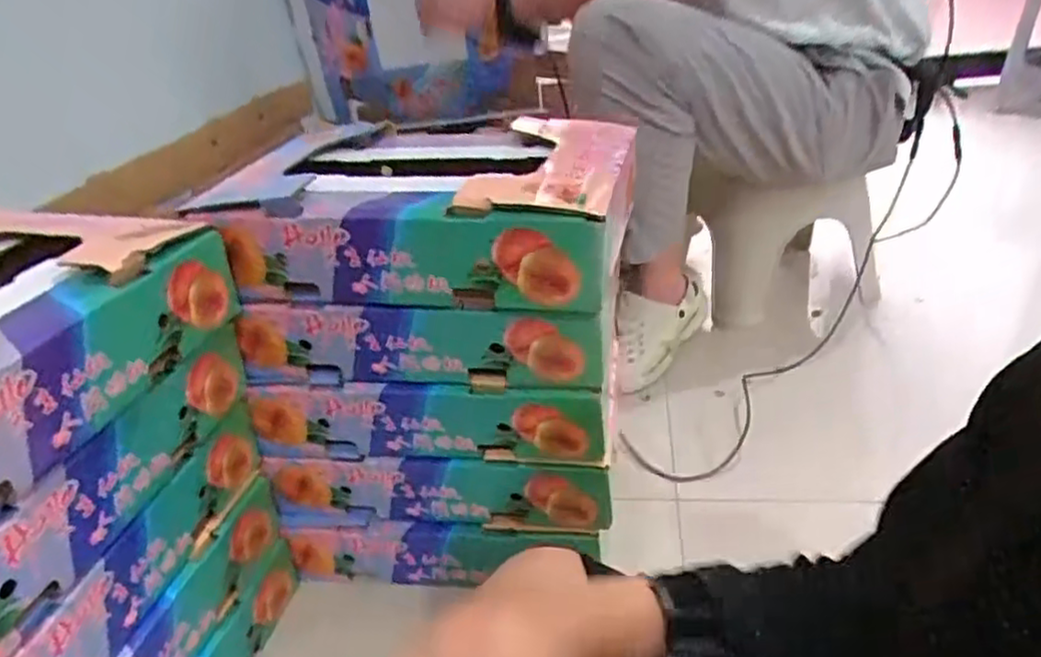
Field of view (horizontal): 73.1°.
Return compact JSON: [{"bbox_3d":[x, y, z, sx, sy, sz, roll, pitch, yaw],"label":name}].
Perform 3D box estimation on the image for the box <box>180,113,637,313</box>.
[{"bbox_3d":[-0.088,-0.137,0.752,0.375,0.112,0.307,0,30,12],"label":"box"}]

